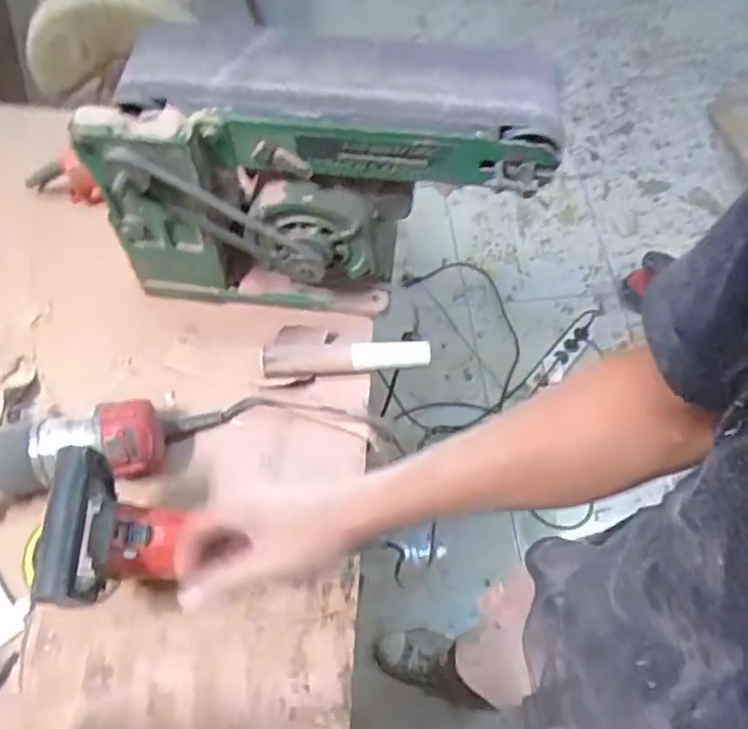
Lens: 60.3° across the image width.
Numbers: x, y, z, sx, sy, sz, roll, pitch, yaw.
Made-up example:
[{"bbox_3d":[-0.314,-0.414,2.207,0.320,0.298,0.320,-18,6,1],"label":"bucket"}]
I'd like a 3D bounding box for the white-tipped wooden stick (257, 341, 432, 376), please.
[{"bbox_3d":[-0.032,-0.006,0.735,0.187,0.036,0.029,-3,63,-4],"label":"white-tipped wooden stick"}]

